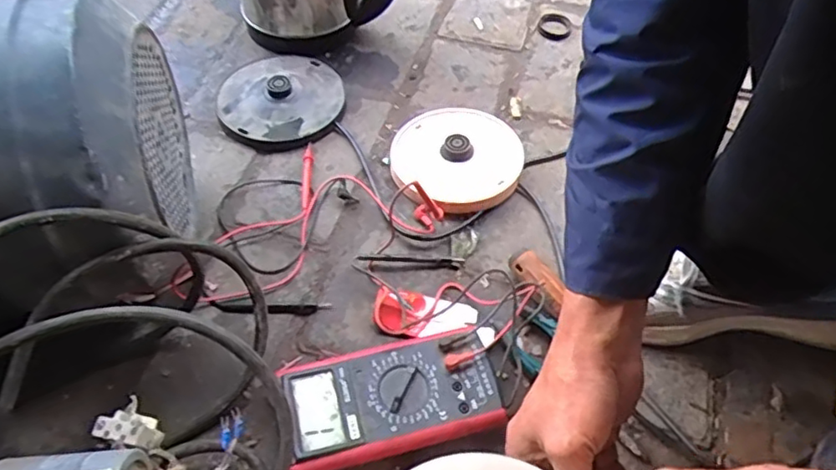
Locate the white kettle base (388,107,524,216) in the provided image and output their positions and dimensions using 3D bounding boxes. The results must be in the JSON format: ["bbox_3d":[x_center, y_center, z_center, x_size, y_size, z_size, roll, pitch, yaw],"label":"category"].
[{"bbox_3d":[0.041,-0.089,0.677,0.138,0.037,0.146,1,54,-1],"label":"white kettle base"}]

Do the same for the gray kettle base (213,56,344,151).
[{"bbox_3d":[-0.162,-0.165,0.733,0.144,0.030,0.148,-18,56,-14],"label":"gray kettle base"}]

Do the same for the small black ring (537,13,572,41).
[{"bbox_3d":[0.186,-0.284,0.846,0.045,0.007,0.056,9,54,5],"label":"small black ring"}]

